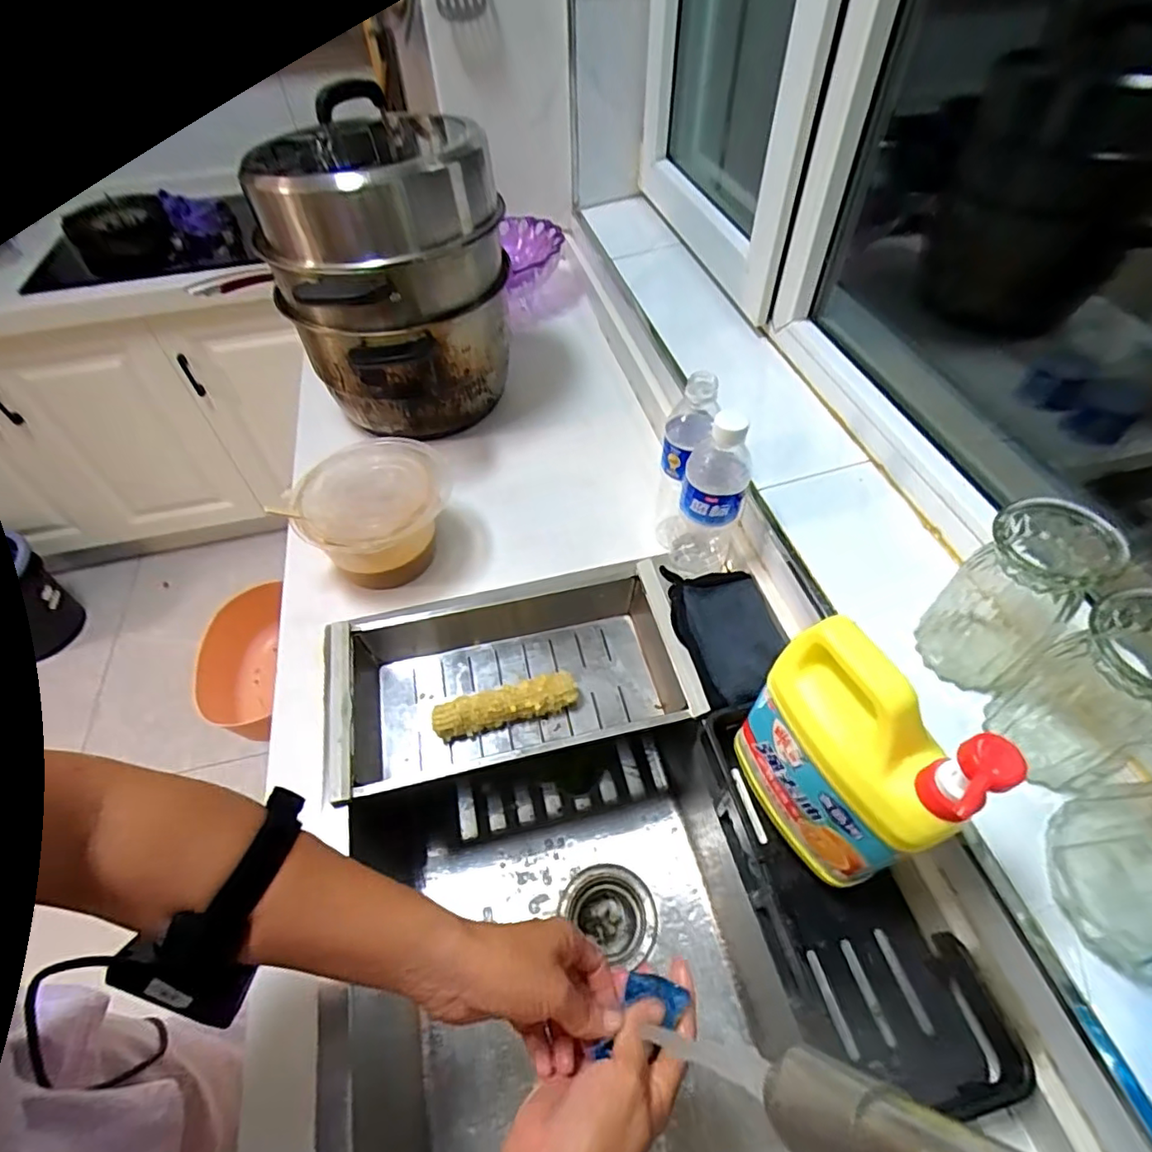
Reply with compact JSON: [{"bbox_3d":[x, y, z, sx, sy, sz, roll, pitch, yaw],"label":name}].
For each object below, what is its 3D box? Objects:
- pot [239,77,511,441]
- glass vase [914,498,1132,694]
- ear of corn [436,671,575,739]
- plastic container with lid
[{"bbox_3d":[-0.218,-0.368,0.730,0.250,0.316,0.286,-8,52,-5],"label":"pot"},{"bbox_3d":[0.330,0.020,0.446,0.074,0.155,0.076,-1,52,1],"label":"glass vase"},{"bbox_3d":[-0.077,0.141,0.641,0.155,0.029,0.036,-12,52,-8],"label":"ear of corn"},{"bbox_3d":[-0.230,-0.069,0.688,0.159,0.102,0.159,-8,52,-4],"label":"plastic container with lid"}]

